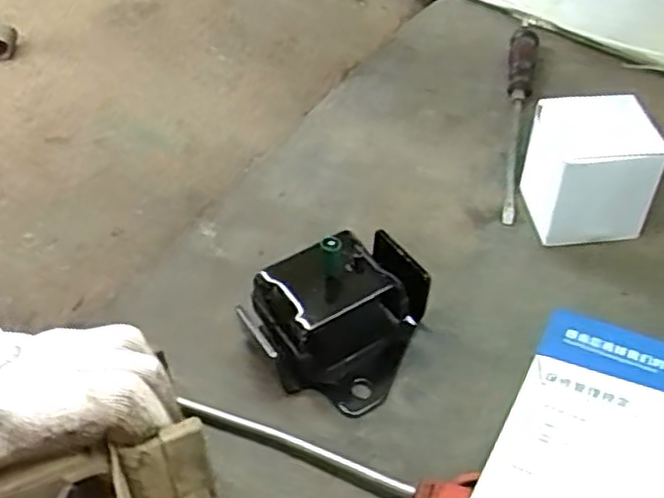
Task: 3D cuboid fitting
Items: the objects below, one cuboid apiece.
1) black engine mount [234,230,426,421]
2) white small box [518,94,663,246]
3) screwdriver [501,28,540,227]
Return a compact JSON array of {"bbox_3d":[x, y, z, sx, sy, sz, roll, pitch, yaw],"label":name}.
[{"bbox_3d":[0.008,0.041,0.415,0.105,0.063,0.083,-18,45,-14],"label":"black engine mount"},{"bbox_3d":[0.177,-0.054,0.487,0.080,0.082,0.073,0,44,5],"label":"white small box"},{"bbox_3d":[0.159,-0.115,0.585,0.023,0.027,0.248,6,45,11],"label":"screwdriver"}]

